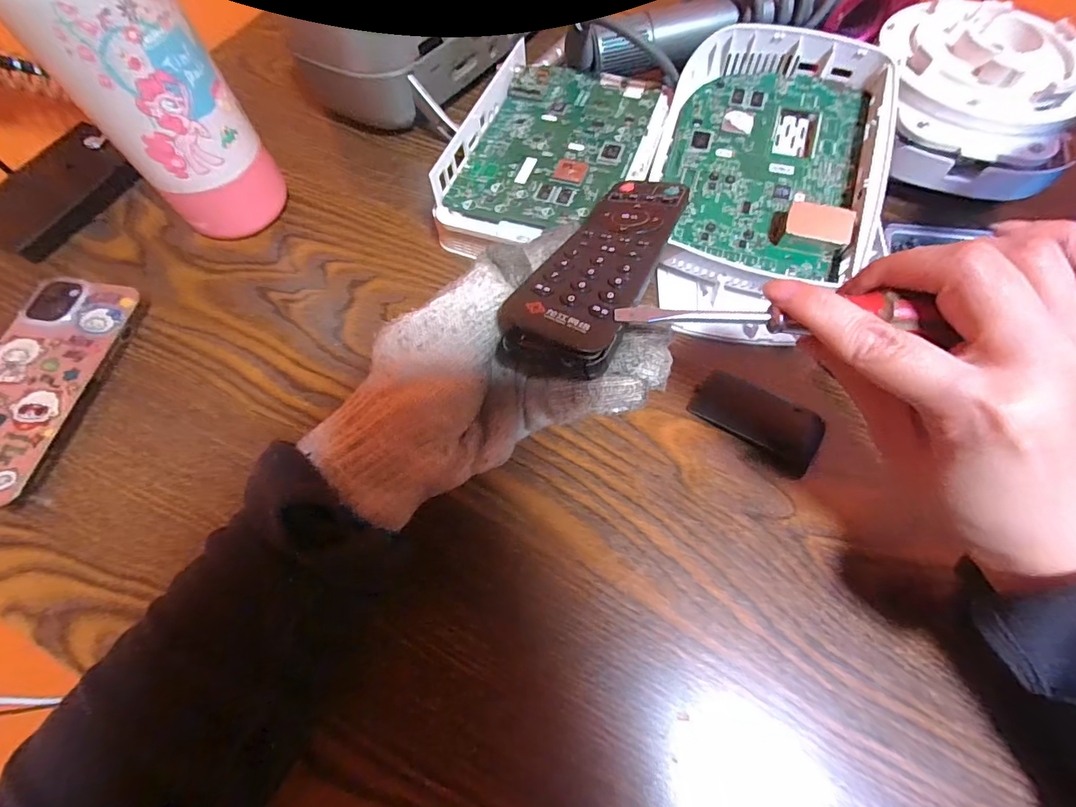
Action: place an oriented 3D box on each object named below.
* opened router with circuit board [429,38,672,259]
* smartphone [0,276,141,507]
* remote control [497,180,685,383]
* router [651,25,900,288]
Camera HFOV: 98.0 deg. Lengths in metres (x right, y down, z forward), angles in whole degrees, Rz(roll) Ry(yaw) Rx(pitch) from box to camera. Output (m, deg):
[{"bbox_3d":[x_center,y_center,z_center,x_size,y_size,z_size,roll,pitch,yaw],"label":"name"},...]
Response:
[{"bbox_3d":[0.013,-0.166,0.325,0.122,0.046,0.168,18,66,7],"label":"opened router with circuit board"},{"bbox_3d":[-0.298,-0.012,0.277,0.063,0.014,0.140,8,65,5],"label":"smartphone"},{"bbox_3d":[0.035,-0.070,0.224,0.043,0.019,0.152,24,53,10],"label":"remote control"},{"bbox_3d":[0.149,-0.164,0.303,0.133,0.054,0.159,15,66,7],"label":"router"}]

